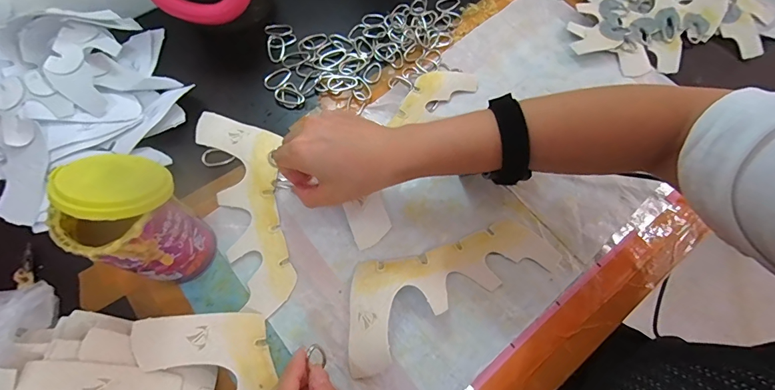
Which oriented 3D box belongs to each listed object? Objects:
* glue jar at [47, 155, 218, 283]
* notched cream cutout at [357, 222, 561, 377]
[{"bbox_3d":[-0.182,0.023,0.298,0.056,0.145,0.073,30,69,9],"label":"glue jar"},{"bbox_3d":[0.053,0.073,0.355,0.210,0.021,0.080,-25,71,-13],"label":"notched cream cutout"}]

